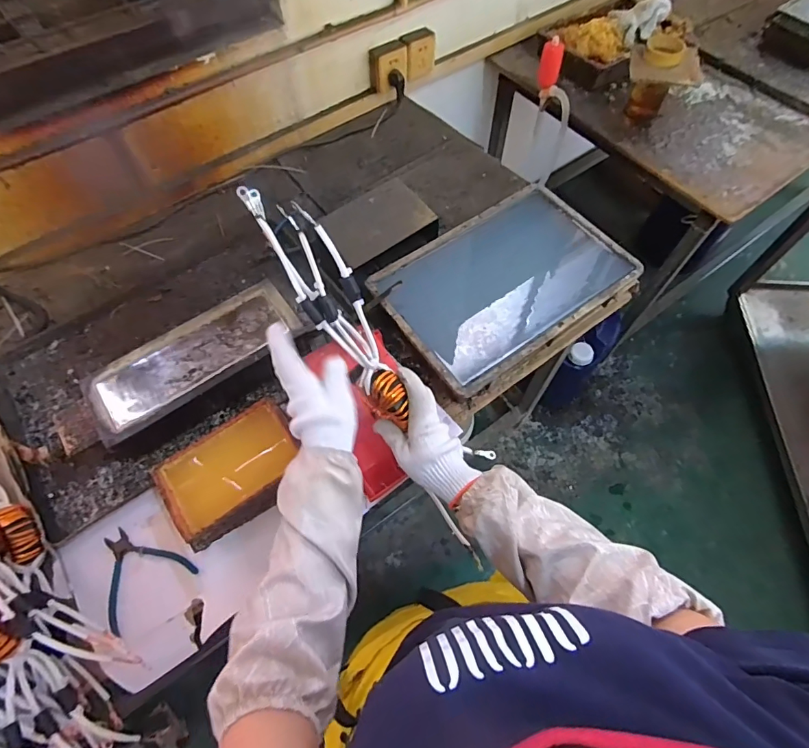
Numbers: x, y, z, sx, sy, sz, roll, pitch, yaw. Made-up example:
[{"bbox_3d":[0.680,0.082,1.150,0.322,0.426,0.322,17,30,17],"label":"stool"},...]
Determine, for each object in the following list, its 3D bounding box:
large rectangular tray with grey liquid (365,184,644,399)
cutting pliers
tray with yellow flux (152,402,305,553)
[{"bbox_3d":[0.183,-0.174,0.813,0.427,0.045,0.292,-32,67,-16],"label":"large rectangular tray with grey liquid"},{"bbox_3d":[-0.395,0.282,0.644,0.125,0.017,0.135,-39,69,-19],"label":"cutting pliers"},{"bbox_3d":[-0.263,0.153,0.681,0.208,0.071,0.142,-32,67,-16],"label":"tray with yellow flux"}]

